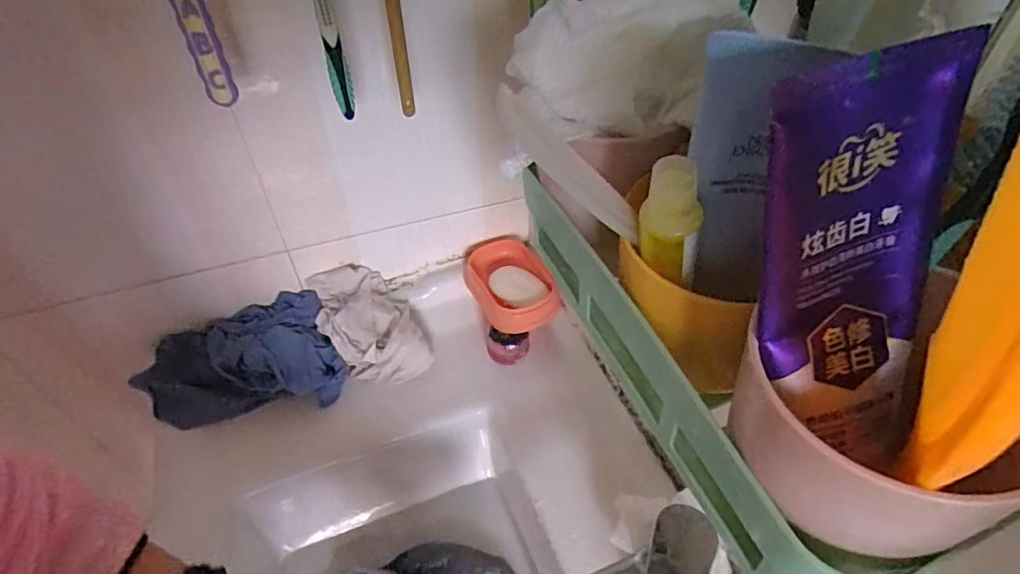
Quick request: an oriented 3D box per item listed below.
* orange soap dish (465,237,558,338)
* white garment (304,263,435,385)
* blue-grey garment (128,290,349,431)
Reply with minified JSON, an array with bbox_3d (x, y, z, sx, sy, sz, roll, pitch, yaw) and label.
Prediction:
[{"bbox_3d":[-0.001,-0.002,0.663,0.092,0.034,0.126,-15,48,-13],"label":"orange soap dish"},{"bbox_3d":[-0.161,0.043,0.637,0.108,0.062,0.136,-19,49,-17],"label":"white garment"},{"bbox_3d":[-0.296,0.083,0.622,0.210,0.059,0.122,-9,47,-8],"label":"blue-grey garment"}]

